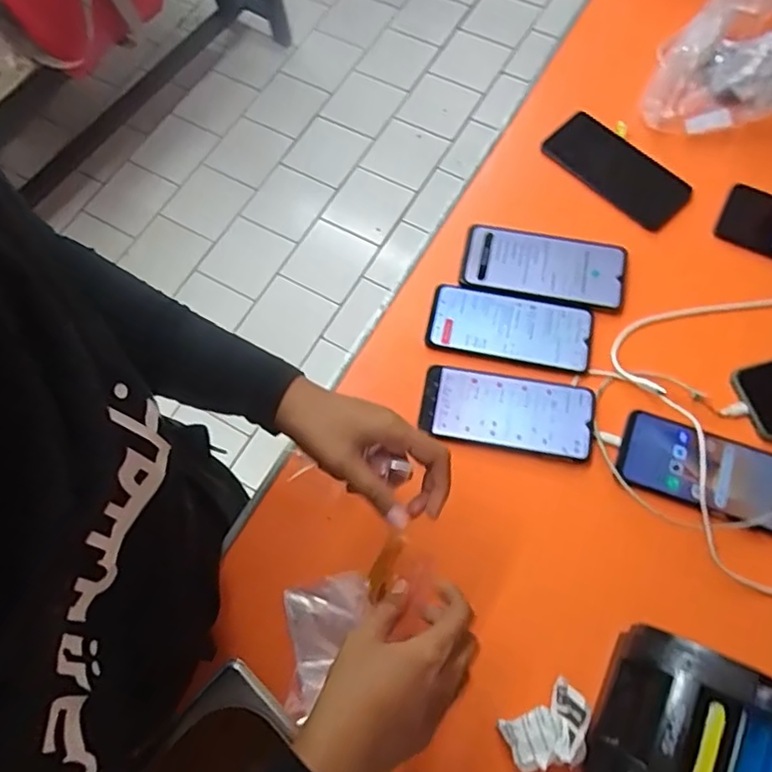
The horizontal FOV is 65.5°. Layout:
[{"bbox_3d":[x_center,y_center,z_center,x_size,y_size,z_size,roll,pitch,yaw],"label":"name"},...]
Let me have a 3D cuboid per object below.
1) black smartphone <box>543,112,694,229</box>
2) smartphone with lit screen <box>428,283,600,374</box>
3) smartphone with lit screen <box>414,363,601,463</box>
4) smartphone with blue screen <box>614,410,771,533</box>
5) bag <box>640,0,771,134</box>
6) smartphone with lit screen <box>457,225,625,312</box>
[{"bbox_3d":[0.266,-0.249,0.688,0.071,0.014,0.165,-45,77,-3],"label":"black smartphone"},{"bbox_3d":[0.128,-0.060,0.623,0.165,0.012,0.076,10,70,6],"label":"smartphone with lit screen"},{"bbox_3d":[0.120,0.025,0.589,0.165,0.008,0.074,10,70,6],"label":"smartphone with lit screen"},{"bbox_3d":[0.307,0.081,0.564,0.164,0.008,0.077,20,71,9],"label":"smartphone with blue screen"},{"bbox_3d":[0.418,-0.365,0.686,0.185,0.080,0.190,31,73,13],"label":"bag"},{"bbox_3d":[0.169,-0.128,0.645,0.170,0.006,0.081,10,70,6],"label":"smartphone with lit screen"}]

